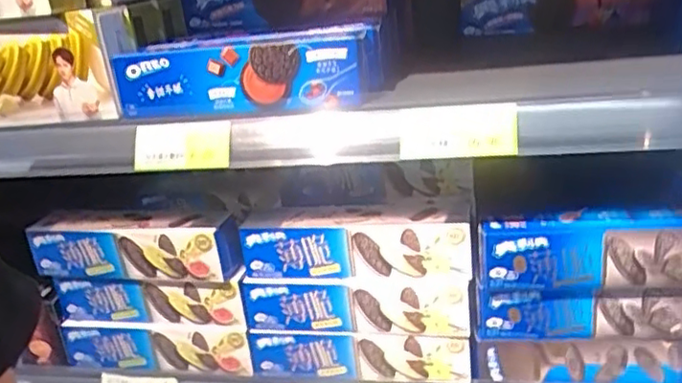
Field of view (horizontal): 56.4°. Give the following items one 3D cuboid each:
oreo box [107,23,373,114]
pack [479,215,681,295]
[{"bbox_3d":[-0.084,-0.104,0.554,0.221,0.053,0.064,-1,24,15],"label":"oreo box"},{"bbox_3d":[0.211,0.052,0.526,0.187,0.061,0.035,-3,23,10],"label":"pack"}]

